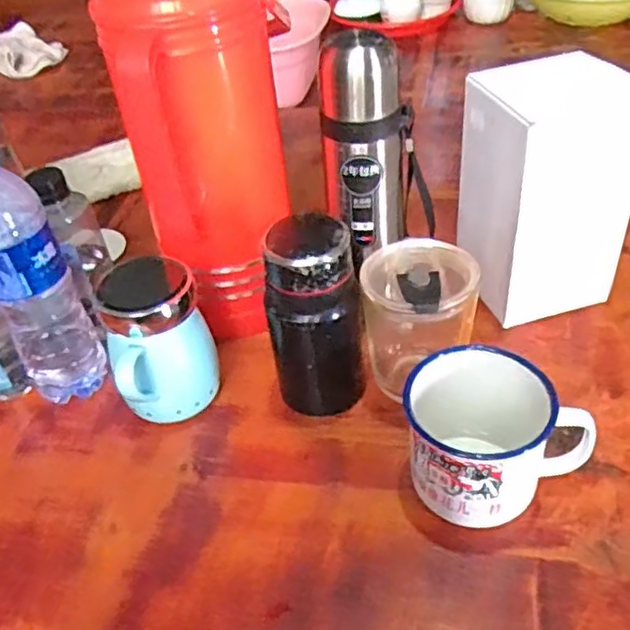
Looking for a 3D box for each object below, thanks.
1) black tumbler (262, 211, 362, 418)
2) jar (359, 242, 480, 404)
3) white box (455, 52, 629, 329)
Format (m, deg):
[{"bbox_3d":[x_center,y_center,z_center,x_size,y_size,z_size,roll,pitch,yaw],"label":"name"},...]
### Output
[{"bbox_3d":[0.001,0.003,0.520,0.068,0.158,0.058,-8,40,0],"label":"black tumbler"},{"bbox_3d":[0.084,0.008,0.529,0.080,0.105,0.083,-5,41,4],"label":"jar"},{"bbox_3d":[0.196,-0.104,0.584,0.111,0.205,0.099,-15,41,-8],"label":"white box"}]

